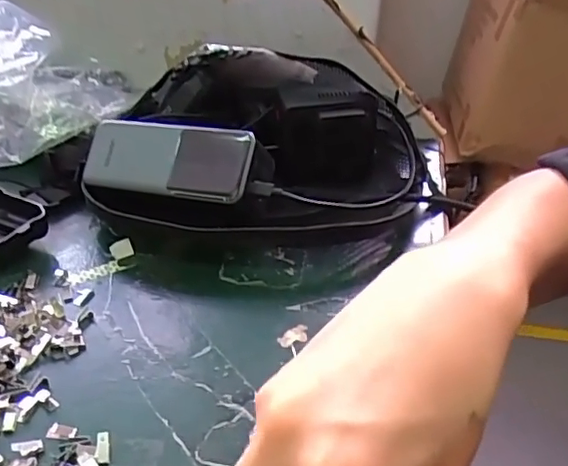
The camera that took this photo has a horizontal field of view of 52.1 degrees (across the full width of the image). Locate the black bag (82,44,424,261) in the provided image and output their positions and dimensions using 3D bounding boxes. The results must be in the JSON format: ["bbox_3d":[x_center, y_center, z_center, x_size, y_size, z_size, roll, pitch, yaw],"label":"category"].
[{"bbox_3d":[-0.017,-0.066,0.445,0.255,0.098,0.180,0,34,-1],"label":"black bag"}]

